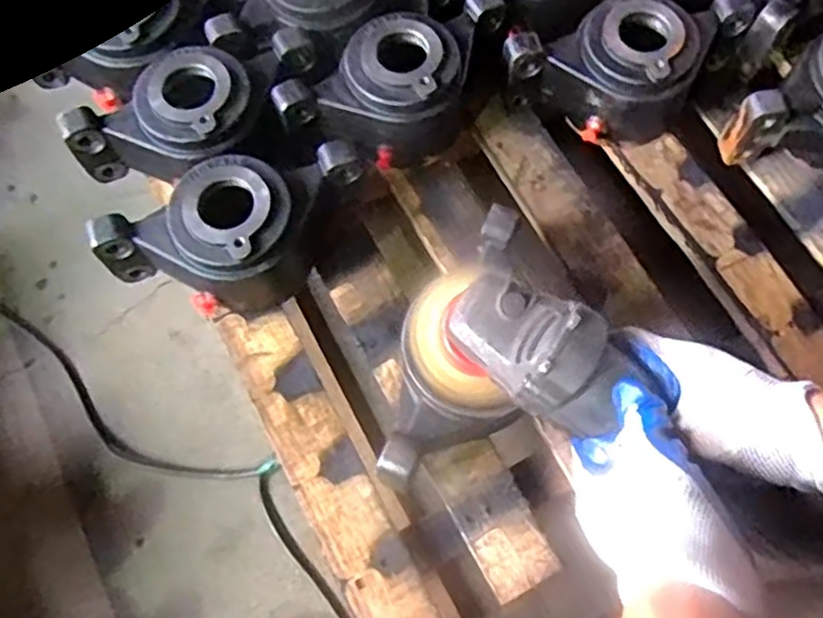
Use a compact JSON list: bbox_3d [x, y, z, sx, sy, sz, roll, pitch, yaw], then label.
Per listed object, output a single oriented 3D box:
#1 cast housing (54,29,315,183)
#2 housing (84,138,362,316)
[{"bbox_3d":[-0.192,-0.174,0.650,0.227,0.089,0.124,-16,71,-6],"label":"cast housing"},{"bbox_3d":[-0.143,-0.064,0.612,0.219,0.093,0.101,-28,73,-10],"label":"housing"}]

